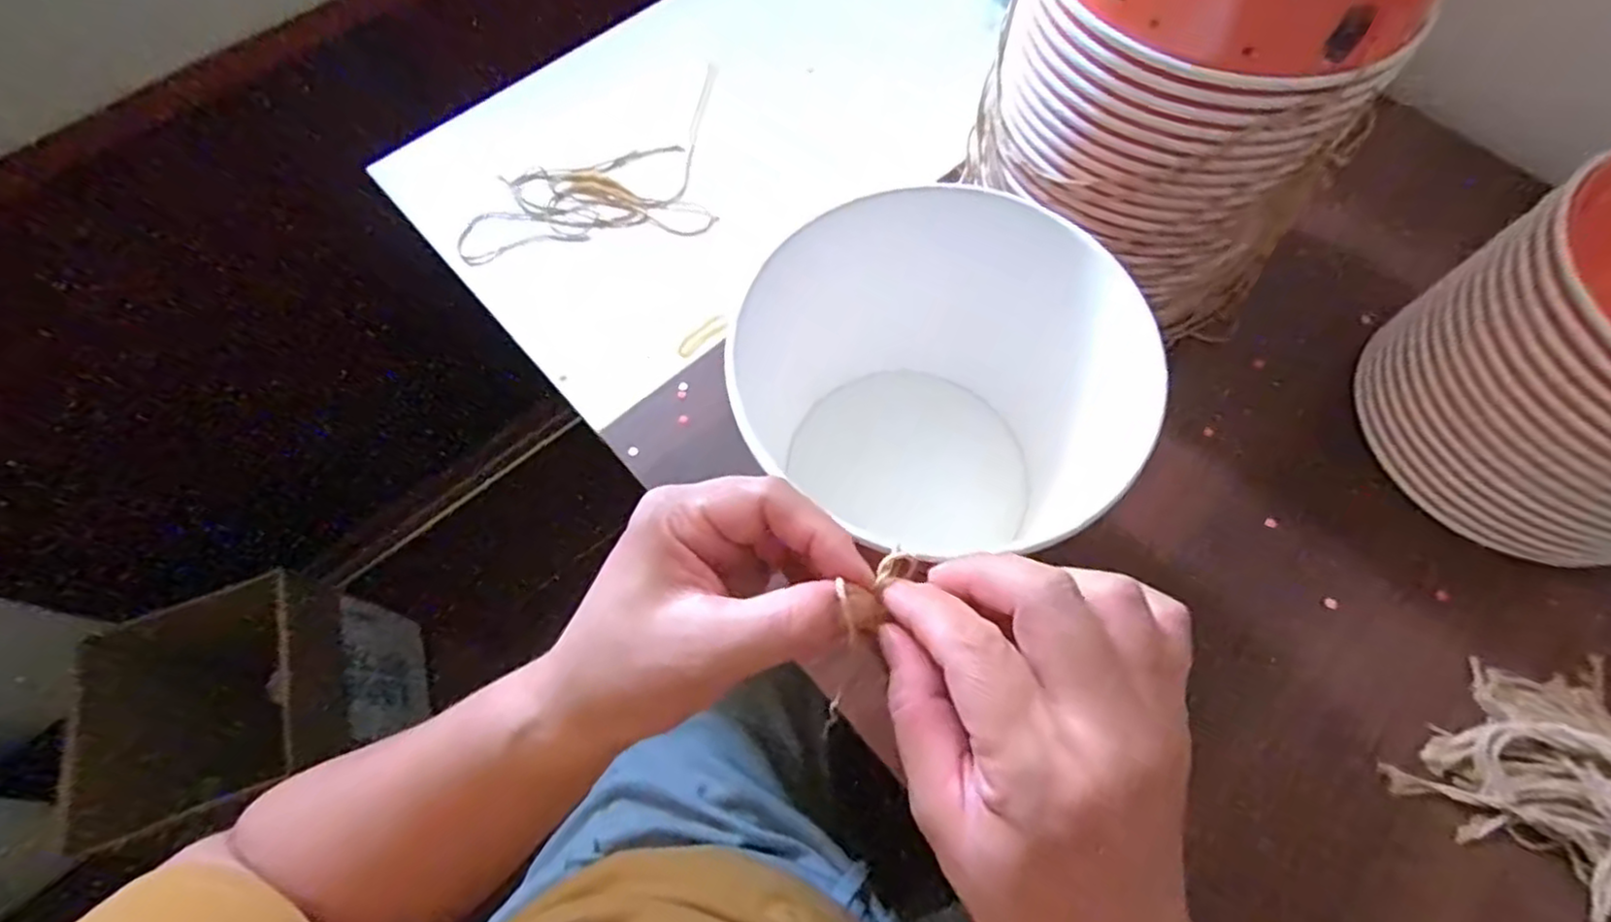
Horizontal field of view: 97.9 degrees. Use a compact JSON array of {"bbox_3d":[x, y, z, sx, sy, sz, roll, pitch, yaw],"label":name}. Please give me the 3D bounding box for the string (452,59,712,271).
[{"bbox_3d":[-0.149,-0.214,0.495,0.177,0.006,0.153,-9,66,-2],"label":"string"}]

